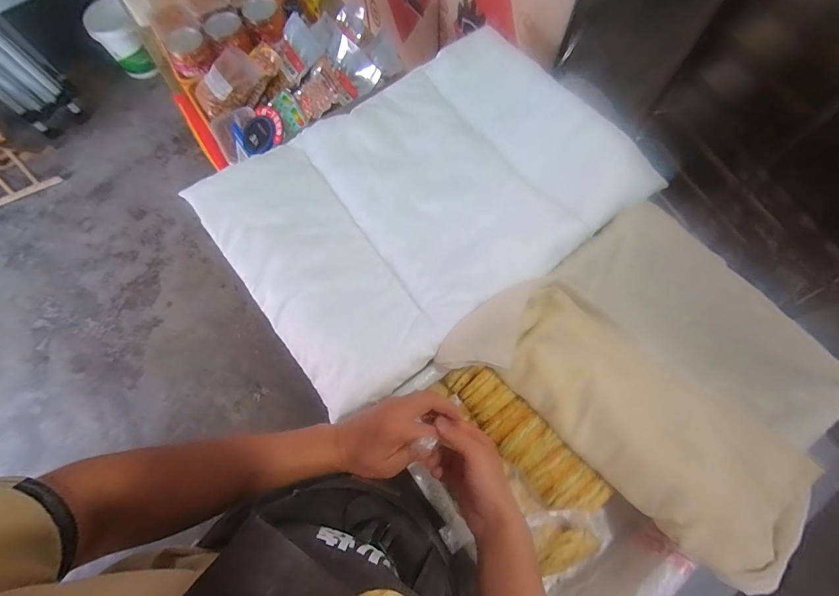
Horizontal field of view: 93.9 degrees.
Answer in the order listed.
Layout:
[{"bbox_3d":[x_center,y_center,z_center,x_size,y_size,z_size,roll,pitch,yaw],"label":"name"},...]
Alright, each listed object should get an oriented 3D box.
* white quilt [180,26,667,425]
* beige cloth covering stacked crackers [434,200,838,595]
[{"bbox_3d":[0.012,-0.184,0.681,0.679,0.085,0.477,-36,73,-11],"label":"white quilt"},{"bbox_3d":[0.362,0.096,0.603,0.511,0.138,0.411,38,76,13],"label":"beige cloth covering stacked crackers"}]

